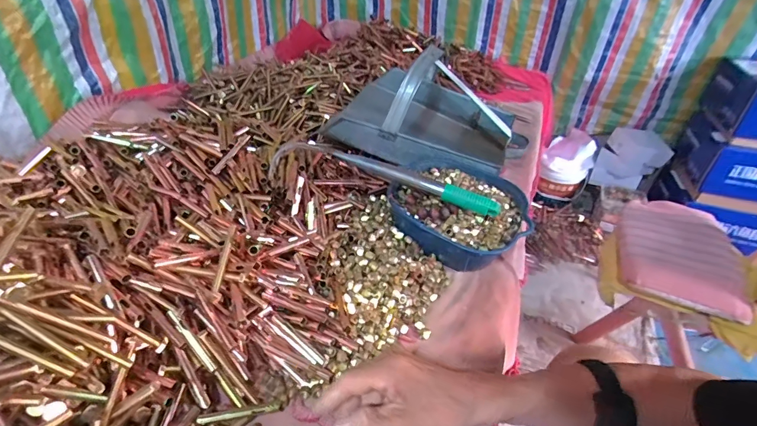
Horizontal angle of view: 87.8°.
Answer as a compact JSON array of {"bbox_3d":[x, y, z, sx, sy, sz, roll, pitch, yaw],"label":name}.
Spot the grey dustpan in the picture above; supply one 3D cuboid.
[{"bbox_3d":[0.119,-0.228,0.890,0.397,0.242,0.335,13,38,12],"label":"grey dustpan"}]

